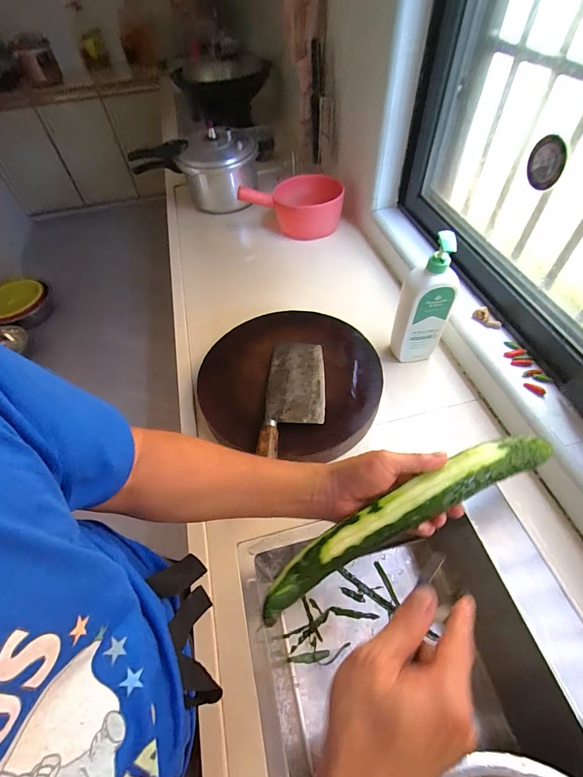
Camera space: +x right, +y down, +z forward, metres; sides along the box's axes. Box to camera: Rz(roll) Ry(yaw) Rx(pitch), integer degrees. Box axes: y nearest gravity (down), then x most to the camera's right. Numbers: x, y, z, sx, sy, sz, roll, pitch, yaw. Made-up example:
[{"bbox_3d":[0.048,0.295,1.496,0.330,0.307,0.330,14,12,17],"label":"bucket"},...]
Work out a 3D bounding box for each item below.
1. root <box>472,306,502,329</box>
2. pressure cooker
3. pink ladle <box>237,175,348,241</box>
[{"bbox_3d":[0.400,-0.142,0.705,0.056,0.017,0.025,44,66,12],"label":"root"},{"bbox_3d":[-0.300,-0.738,1.166,0.403,0.203,0.217,10,55,11],"label":"pressure cooker"},{"bbox_3d":[0.005,-0.564,1.091,0.305,0.152,0.165,-6,53,0],"label":"pink ladle"}]

